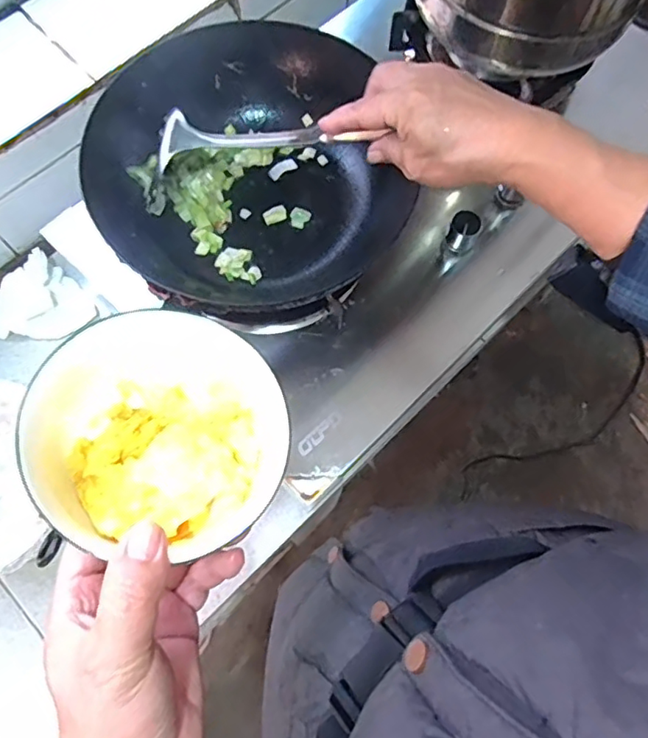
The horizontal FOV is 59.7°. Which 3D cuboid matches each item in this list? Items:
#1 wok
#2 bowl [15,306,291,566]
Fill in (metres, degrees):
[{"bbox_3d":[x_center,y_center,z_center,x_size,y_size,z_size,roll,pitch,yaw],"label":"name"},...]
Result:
[{"bbox_3d":[-0.075,-0.196,0.542,0.274,0.089,0.259,1,72,-2],"label":"wok"},{"bbox_3d":[-0.083,0.027,0.301,0.138,0.059,0.138,7,53,-10],"label":"bowl"}]

